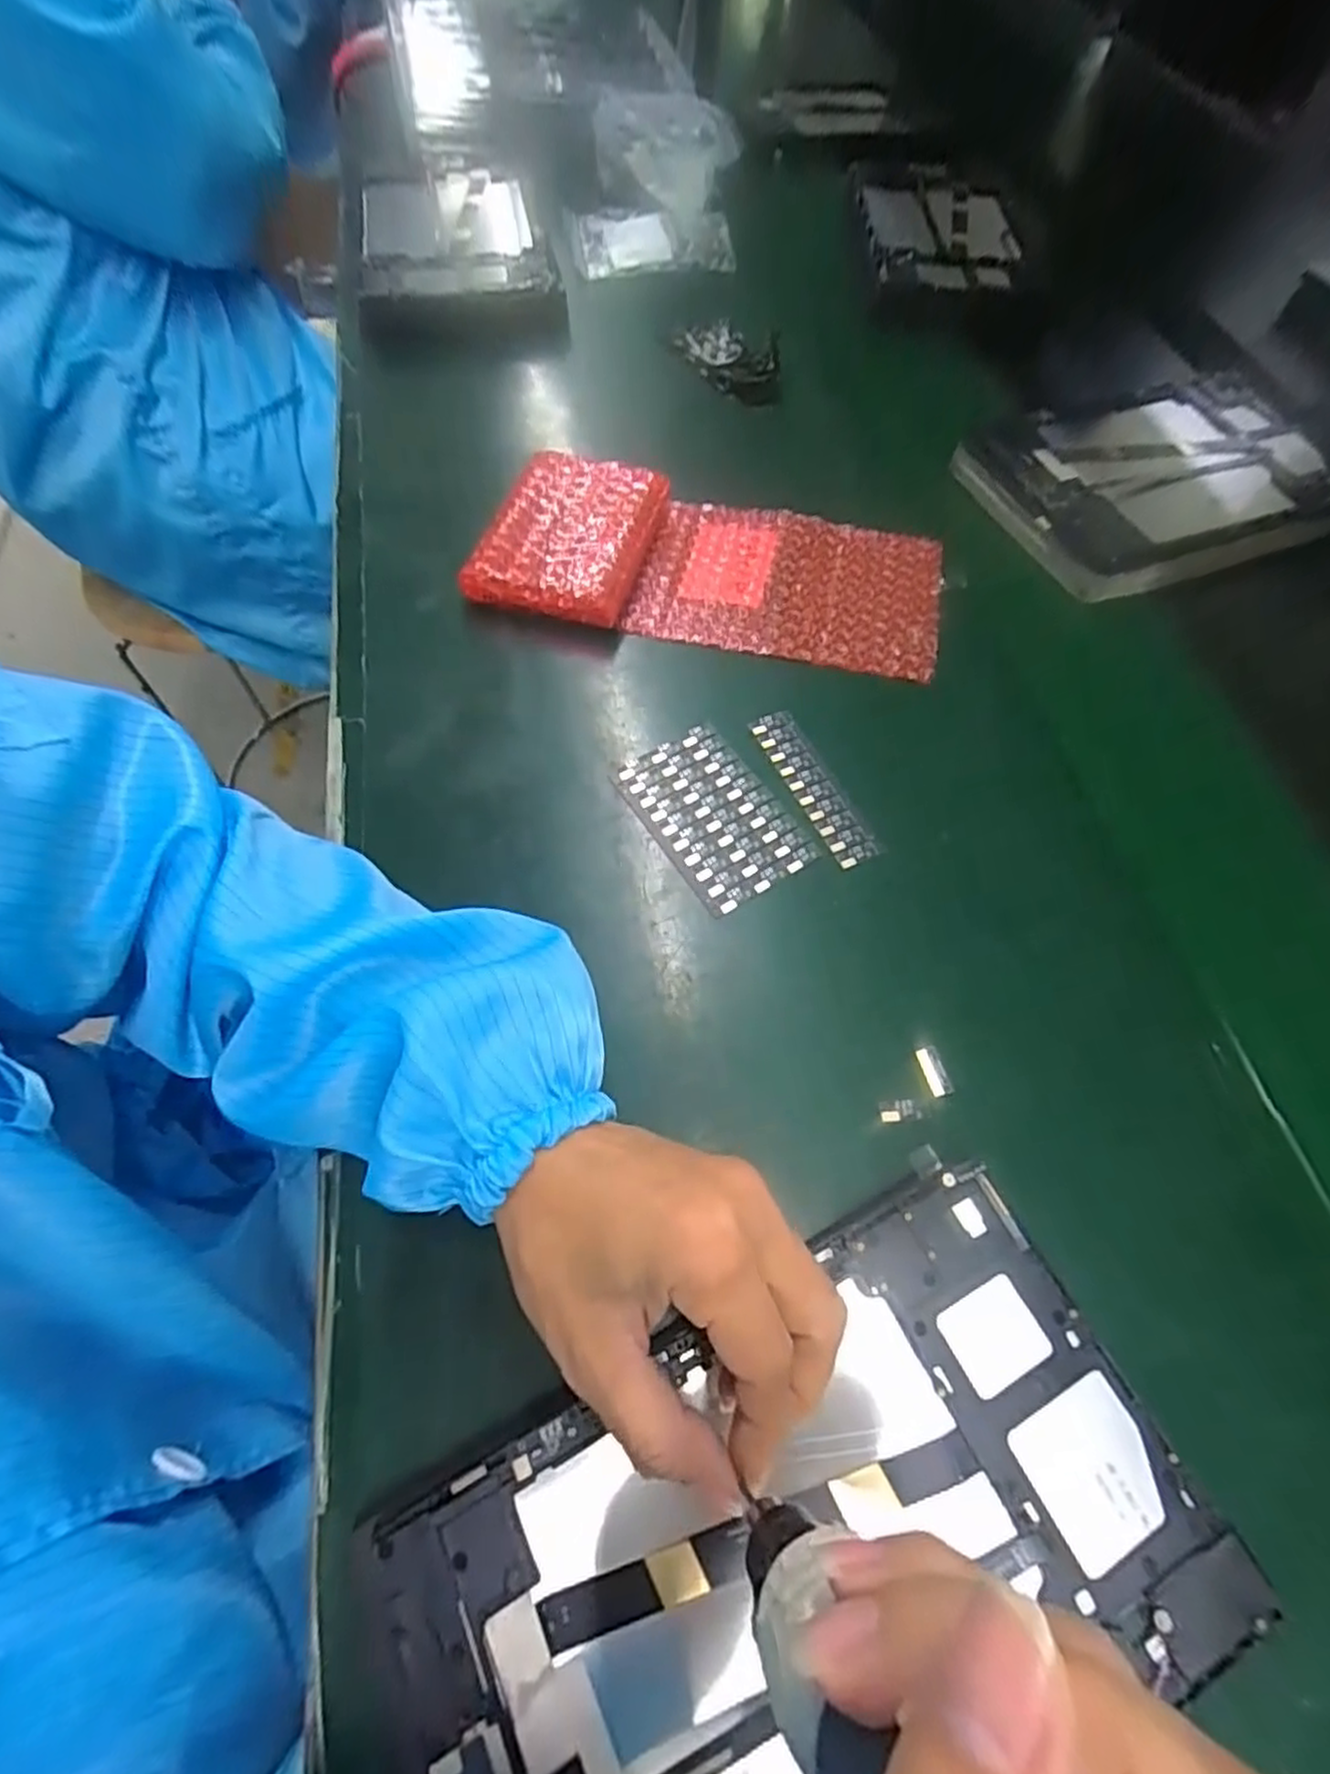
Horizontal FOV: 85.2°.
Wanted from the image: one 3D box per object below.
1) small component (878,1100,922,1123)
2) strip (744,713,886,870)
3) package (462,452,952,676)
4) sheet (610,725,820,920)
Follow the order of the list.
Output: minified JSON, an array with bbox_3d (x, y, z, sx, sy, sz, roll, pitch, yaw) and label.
[{"bbox_3d":[0.098,0.093,0.301,0.017,0.004,0.008,-3,63,-1],"label":"small component"},{"bbox_3d":[0.078,-0.052,0.376,0.024,0.004,0.097,-23,65,-11],"label":"strip"},{"bbox_3d":[0.031,-0.199,0.438,0.270,0.023,0.123,11,63,6],"label":"package"},{"bbox_3d":[0.024,-0.038,0.367,0.063,0.004,0.097,-30,67,-15],"label":"sheet"}]

